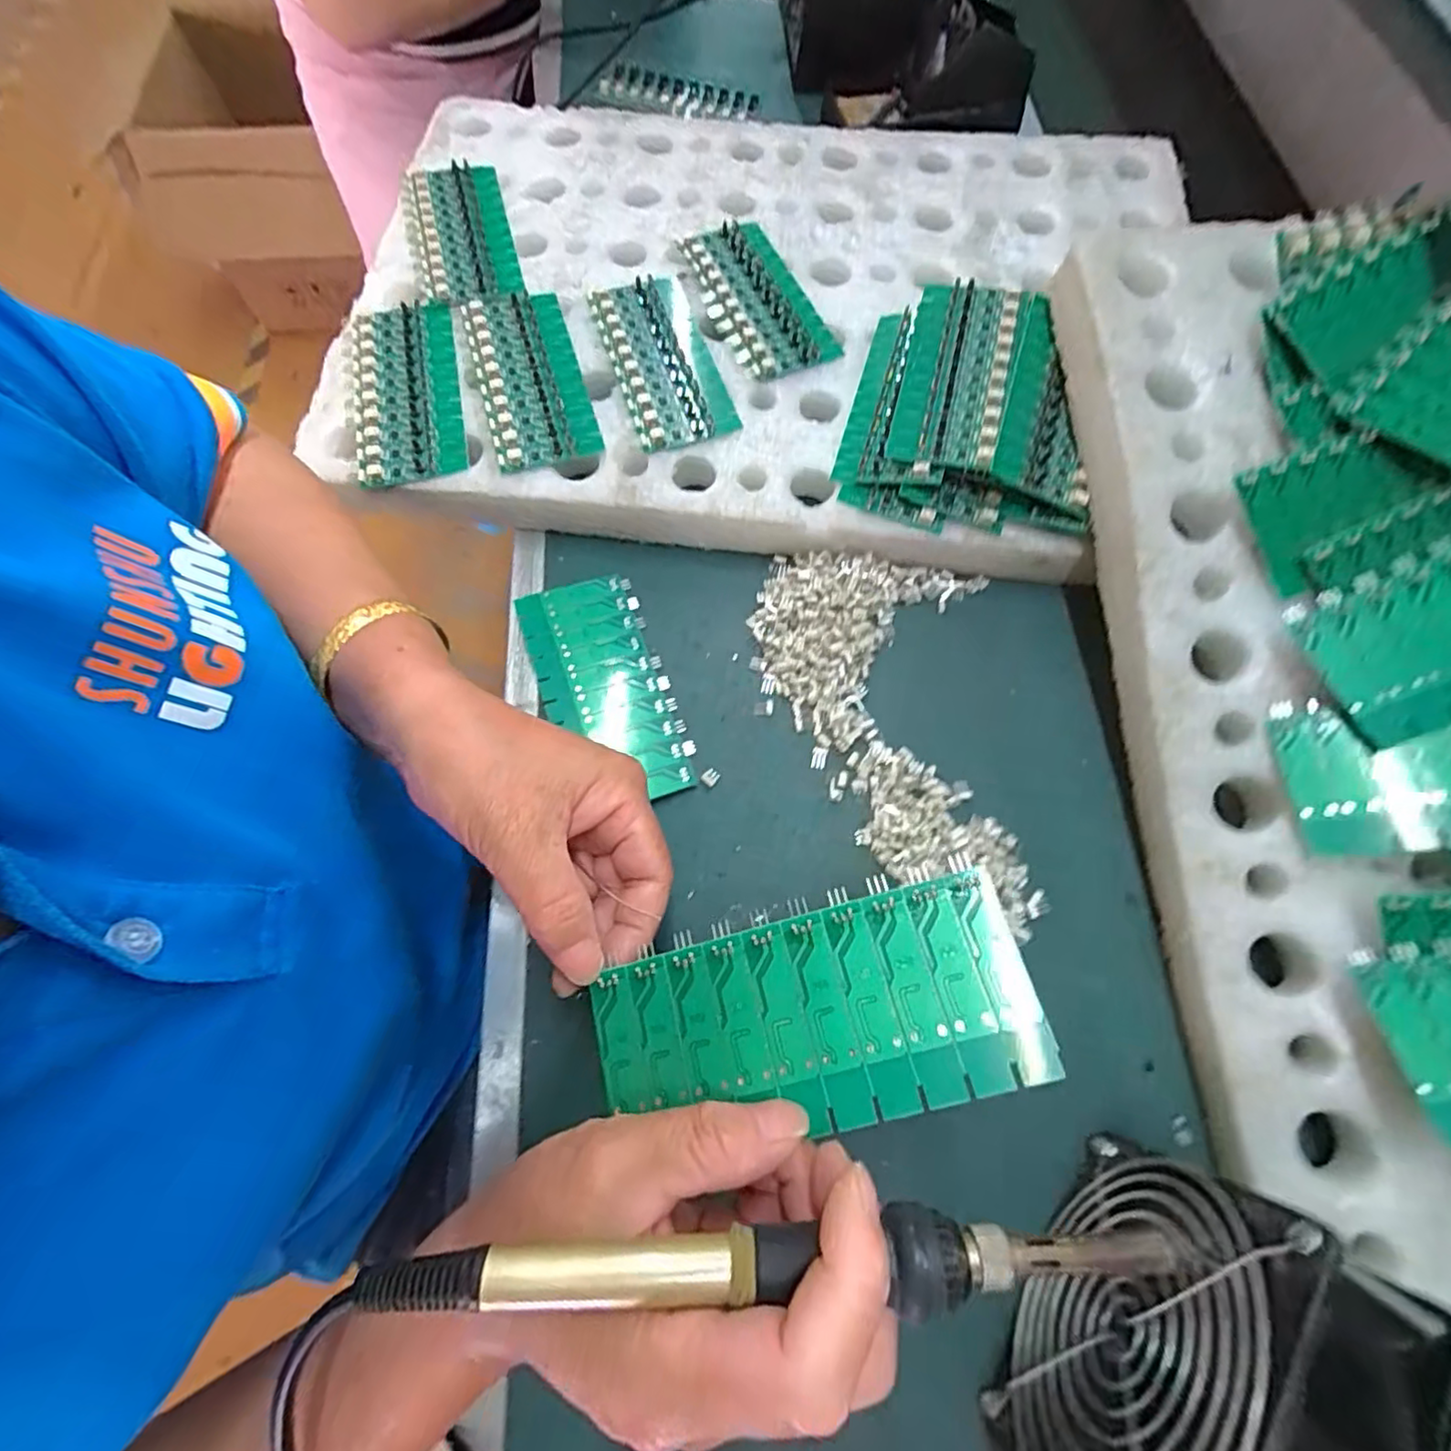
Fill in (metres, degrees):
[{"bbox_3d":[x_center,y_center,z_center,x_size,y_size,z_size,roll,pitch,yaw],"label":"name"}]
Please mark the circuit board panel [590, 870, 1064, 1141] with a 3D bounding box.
[{"bbox_3d":[0.025,0.092,0.206,0.136,0.004,0.062,-11,70,9],"label":"circuit board panel"}]

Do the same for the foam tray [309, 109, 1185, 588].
[{"bbox_3d":[0.026,-0.286,0.429,0.529,0.061,0.368,6,70,2],"label":"foam tray"}]

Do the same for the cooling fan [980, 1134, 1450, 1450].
[{"bbox_3d":[0.149,0.212,0.211,0.053,0.117,0.113,27,72,9],"label":"cooling fan"}]

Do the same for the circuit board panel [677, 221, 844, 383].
[{"bbox_3d":[0.018,-0.285,0.424,0.065,0.010,0.137,-24,72,-9],"label":"circuit board panel"}]

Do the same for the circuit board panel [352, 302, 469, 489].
[{"bbox_3d":[-0.196,-0.207,0.393,0.061,0.007,0.135,-12,70,-4],"label":"circuit board panel"}]

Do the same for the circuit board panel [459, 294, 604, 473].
[{"bbox_3d":[-0.121,-0.218,0.396,0.061,0.008,0.134,-17,71,-6],"label":"circuit board panel"}]

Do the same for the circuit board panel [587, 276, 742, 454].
[{"bbox_3d":[-0.039,-0.231,0.403,0.062,0.008,0.136,-18,71,-6],"label":"circuit board panel"}]

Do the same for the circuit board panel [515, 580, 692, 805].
[{"bbox_3d":[-0.067,-0.021,0.358,0.066,0.014,0.136,-20,71,-7],"label":"circuit board panel"}]

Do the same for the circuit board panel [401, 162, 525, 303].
[{"bbox_3d":[-0.182,-0.341,0.440,0.064,0.010,0.138,-15,71,-5],"label":"circuit board panel"}]

